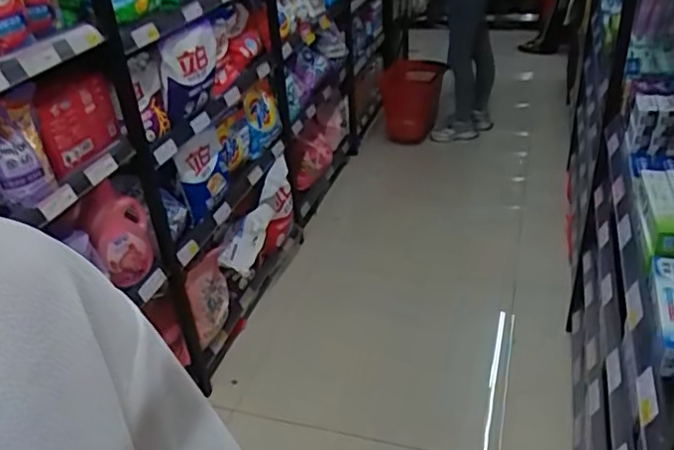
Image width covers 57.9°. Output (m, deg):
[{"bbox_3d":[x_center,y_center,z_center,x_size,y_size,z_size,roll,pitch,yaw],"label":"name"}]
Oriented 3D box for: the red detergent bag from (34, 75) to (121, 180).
[{"bbox_3d":[-0.554,-0.226,1.310,0.034,0.168,0.212,6,34,17],"label":"red detergent bag"}]

